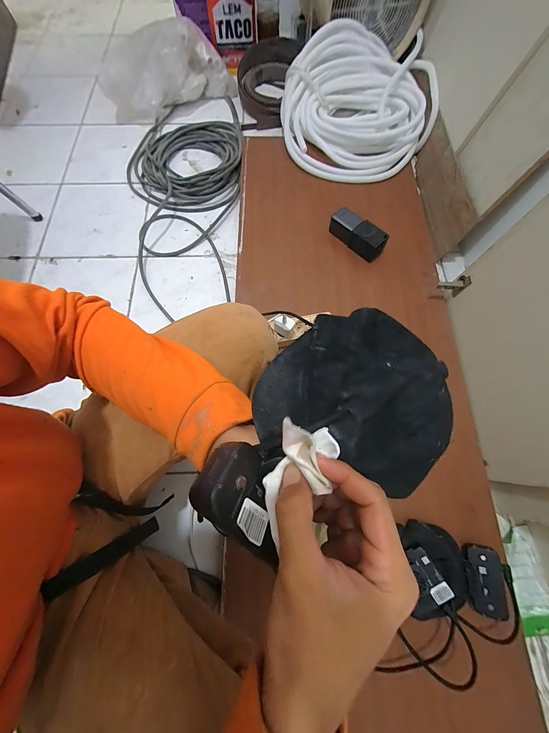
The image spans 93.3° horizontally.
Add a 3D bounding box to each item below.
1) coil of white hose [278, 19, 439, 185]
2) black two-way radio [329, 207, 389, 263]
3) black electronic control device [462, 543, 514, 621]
[{"bbox_3d":[0.260,-0.818,0.802,0.457,0.165,0.472,0,72,0],"label":"coil of white hose"},{"bbox_3d":[0.222,-0.353,0.694,0.064,0.052,0.159,-40,76,-12],"label":"black two-way radio"},{"bbox_3d":[0.375,0.379,0.460,0.058,0.025,0.106,-9,64,30],"label":"black electronic control device"}]

